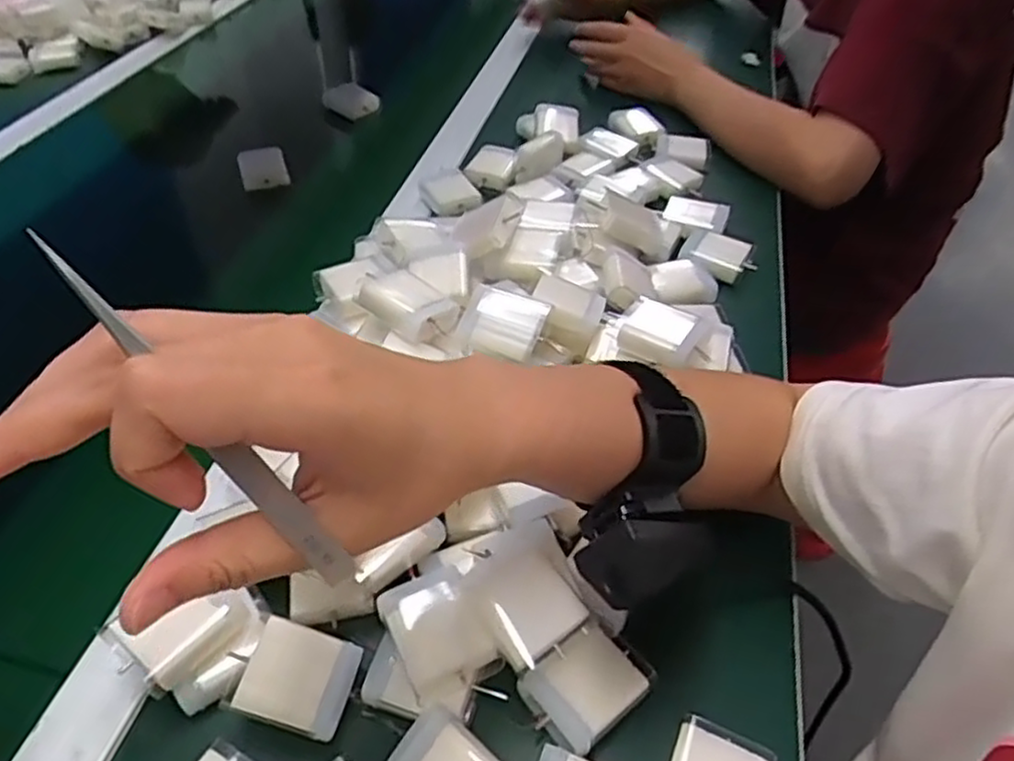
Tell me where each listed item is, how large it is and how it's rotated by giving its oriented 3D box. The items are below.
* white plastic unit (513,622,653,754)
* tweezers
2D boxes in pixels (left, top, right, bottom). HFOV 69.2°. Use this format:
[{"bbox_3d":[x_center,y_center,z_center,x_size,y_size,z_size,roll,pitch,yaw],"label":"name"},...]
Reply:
[{"bbox_3d":[0.038,0.135,0.331,0.054,0.010,0.038,-30,53,-28],"label":"white plastic unit"},{"bbox_3d":[-0.078,0.012,0.192,0.004,0.116,0.009,-15,28,44],"label":"tweezers"}]

